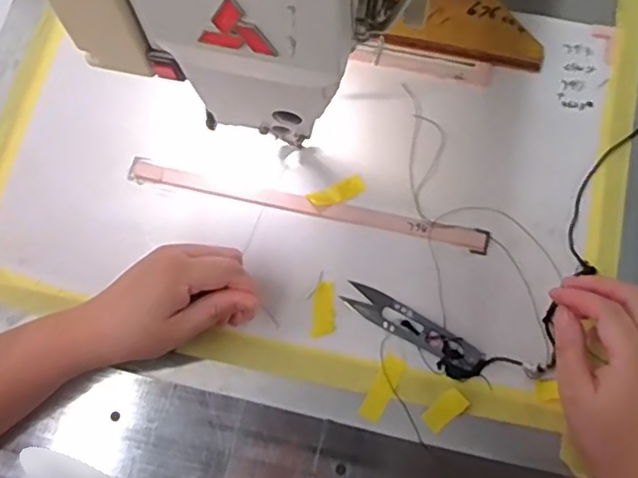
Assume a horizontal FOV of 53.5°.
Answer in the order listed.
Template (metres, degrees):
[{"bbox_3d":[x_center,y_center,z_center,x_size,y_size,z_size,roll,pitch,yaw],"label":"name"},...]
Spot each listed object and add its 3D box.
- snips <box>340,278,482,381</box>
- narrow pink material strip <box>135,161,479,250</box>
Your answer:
[{"bbox_3d":[0.067,0.064,0.449,0.105,0.011,0.024,33,76,11],"label":"snips"},{"bbox_3d":[-0.008,-0.026,0.480,0.270,0.005,0.015,12,73,5],"label":"narrow pink material strip"}]

